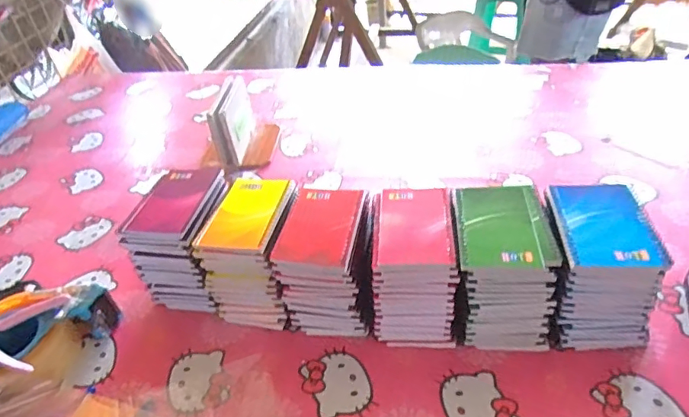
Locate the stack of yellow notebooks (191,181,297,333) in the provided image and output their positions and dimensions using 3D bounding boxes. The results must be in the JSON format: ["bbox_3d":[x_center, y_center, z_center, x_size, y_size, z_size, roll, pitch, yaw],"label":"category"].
[{"bbox_3d":[-0.113,0.055,0.655,0.101,0.133,0.140,5,40,14],"label":"stack of yellow notebooks"}]

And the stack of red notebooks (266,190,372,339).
[{"bbox_3d":[-0.021,0.067,0.628,0.096,0.136,0.125,3,40,11],"label":"stack of red notebooks"}]

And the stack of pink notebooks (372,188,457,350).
[{"bbox_3d":[0.083,0.070,0.609,0.093,0.135,0.137,0,39,8],"label":"stack of pink notebooks"}]

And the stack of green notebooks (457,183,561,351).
[{"bbox_3d":[0.183,0.069,0.591,0.104,0.139,0.134,0,39,8],"label":"stack of green notebooks"}]

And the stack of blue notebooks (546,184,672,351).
[{"bbox_3d":[0.283,0.067,0.576,0.096,0.141,0.127,-1,39,7],"label":"stack of blue notebooks"}]

